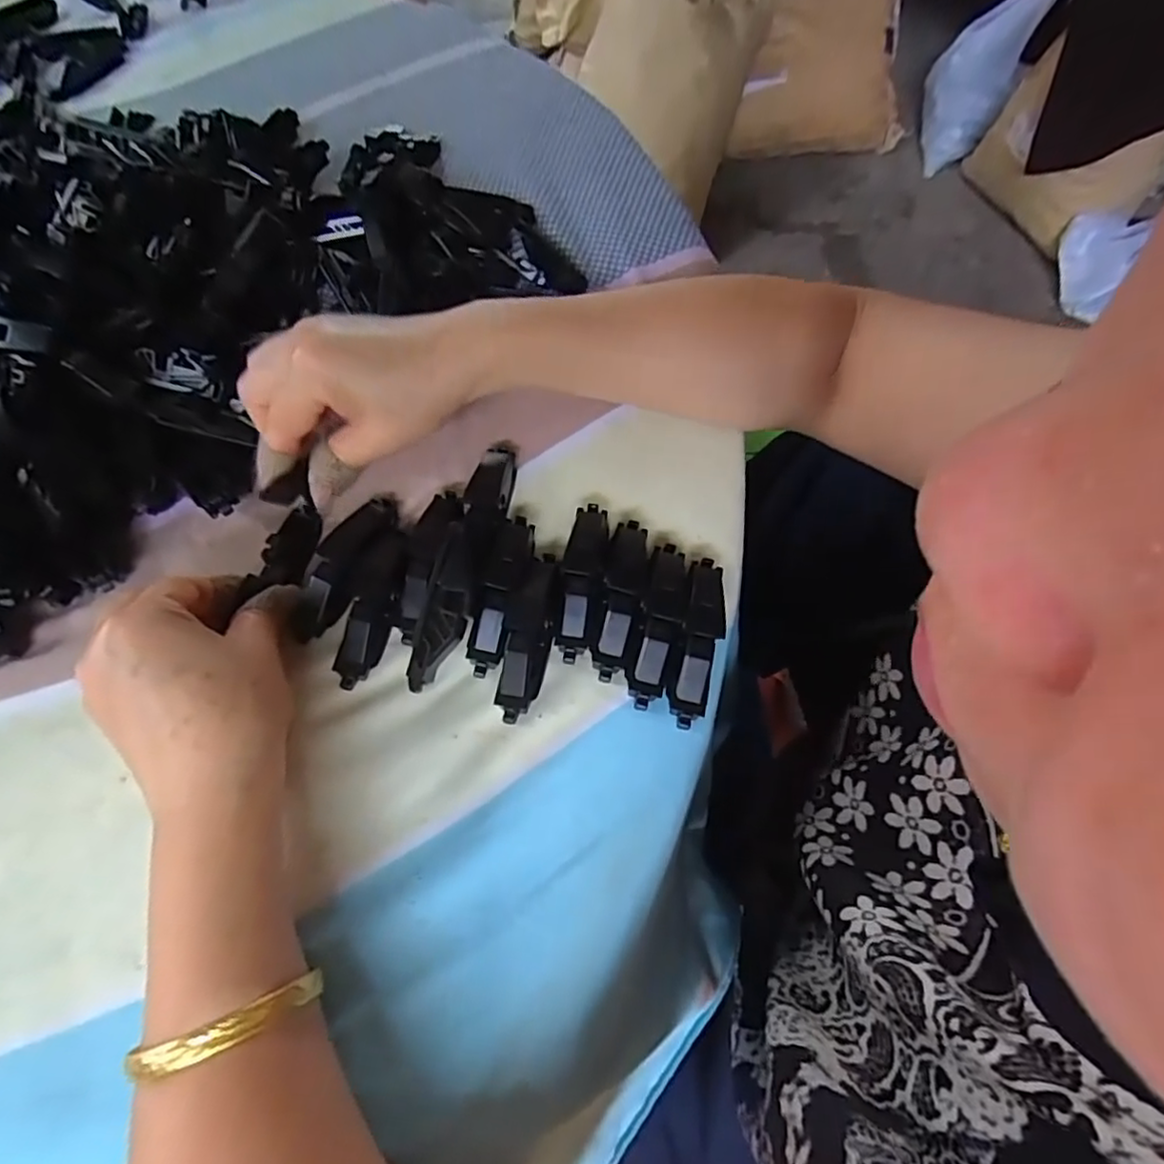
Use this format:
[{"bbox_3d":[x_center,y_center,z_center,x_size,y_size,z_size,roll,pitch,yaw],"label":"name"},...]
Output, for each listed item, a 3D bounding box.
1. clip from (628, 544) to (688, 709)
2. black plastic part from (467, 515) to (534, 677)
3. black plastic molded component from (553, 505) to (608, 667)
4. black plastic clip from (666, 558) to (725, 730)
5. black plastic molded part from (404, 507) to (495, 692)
[{"bbox_3d":[0.036,0.017,0.298,0.019,0.017,0.079,10,64,7],"label":"clip"},{"bbox_3d":[-0.037,0.003,0.305,0.020,0.018,0.079,9,64,6],"label":"black plastic part"},{"bbox_3d":[0.001,-0.003,0.310,0.020,0.017,0.079,5,64,4],"label":"black plastic molded component"},{"bbox_3d":[0.054,0.024,0.294,0.017,0.018,0.081,11,65,7],"label":"black plastic clip"},{"bbox_3d":[-0.060,0.006,0.298,0.022,0.021,0.086,13,65,8],"label":"black plastic molded part"}]

